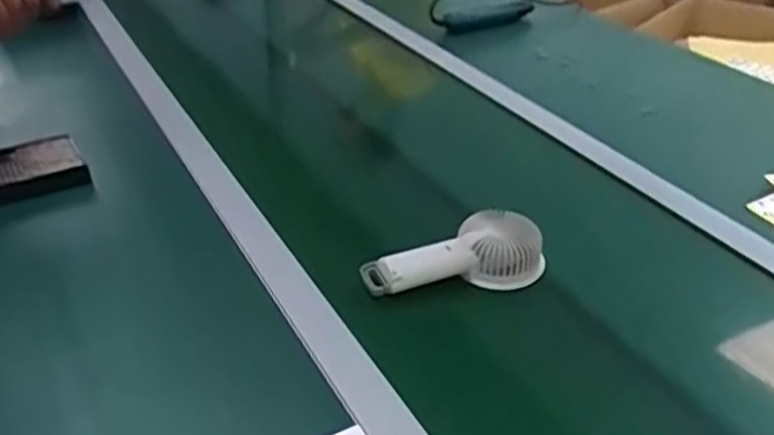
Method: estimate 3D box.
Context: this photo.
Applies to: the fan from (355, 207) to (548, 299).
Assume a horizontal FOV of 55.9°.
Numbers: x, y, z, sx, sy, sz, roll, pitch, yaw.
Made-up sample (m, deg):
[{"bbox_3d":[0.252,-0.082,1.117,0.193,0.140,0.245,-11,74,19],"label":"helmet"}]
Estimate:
[{"bbox_3d":[0.062,0.033,0.713,0.182,0.071,0.063,-8,33,-13],"label":"fan"}]

